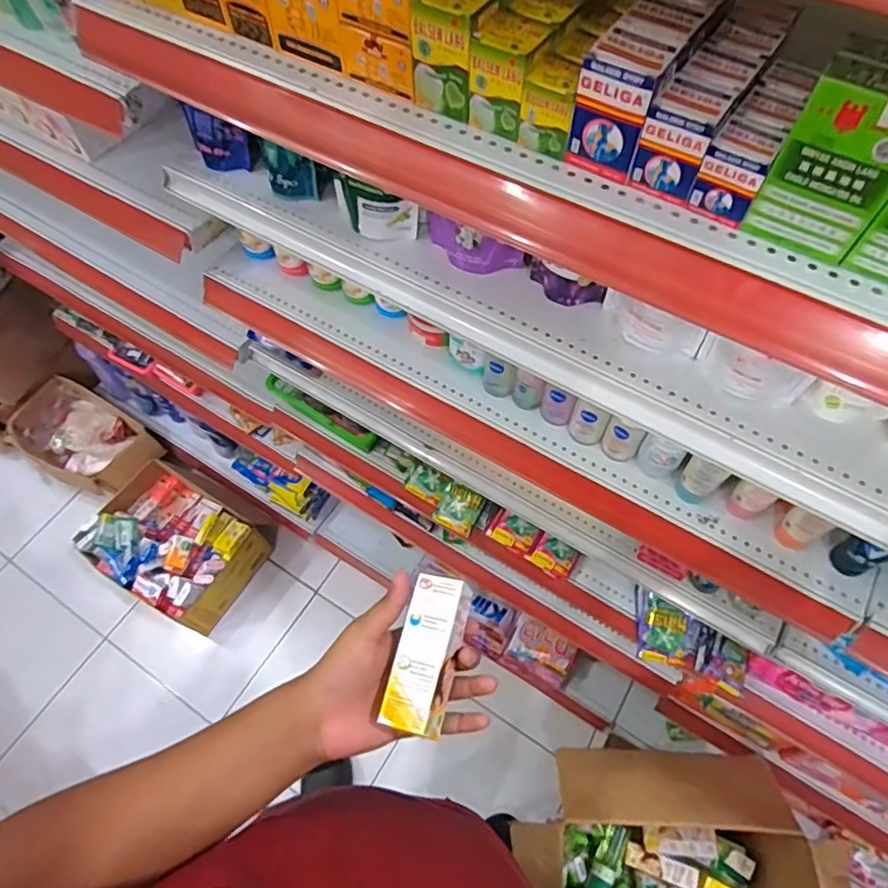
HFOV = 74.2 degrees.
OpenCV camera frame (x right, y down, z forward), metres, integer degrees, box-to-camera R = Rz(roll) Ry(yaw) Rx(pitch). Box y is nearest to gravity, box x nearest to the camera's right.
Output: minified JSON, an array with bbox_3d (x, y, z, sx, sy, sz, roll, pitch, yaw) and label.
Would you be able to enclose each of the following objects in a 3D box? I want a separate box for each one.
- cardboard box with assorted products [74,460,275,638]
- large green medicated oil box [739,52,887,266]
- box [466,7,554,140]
[{"bbox_3d":[-0.716,0.248,1.608,0.409,0.199,0.364,27,65,15],"label":"cardboard box with assorted products"},{"bbox_3d":[0.218,-0.152,0.327,0.061,0.096,0.025,31,66,17],"label":"large green medicated oil box"},{"bbox_3d":[0.045,-0.256,0.409,0.042,0.059,0.045,25,65,14],"label":"box"}]

